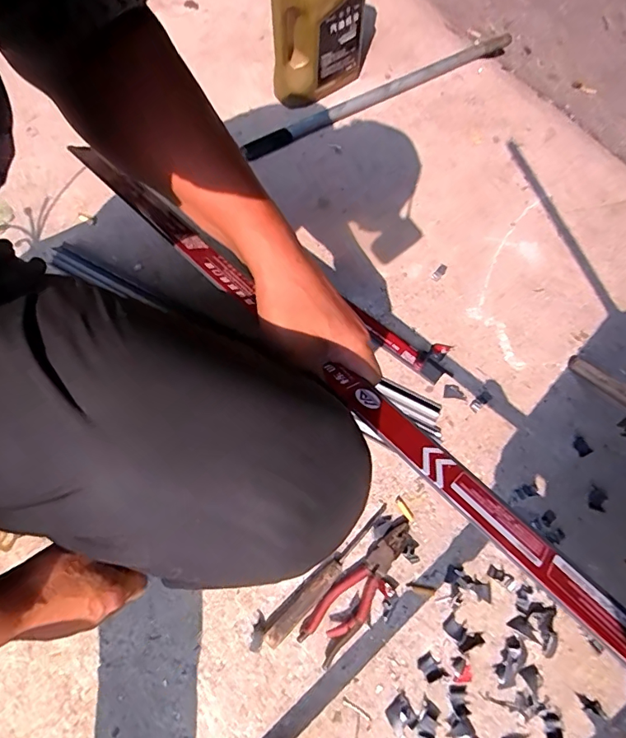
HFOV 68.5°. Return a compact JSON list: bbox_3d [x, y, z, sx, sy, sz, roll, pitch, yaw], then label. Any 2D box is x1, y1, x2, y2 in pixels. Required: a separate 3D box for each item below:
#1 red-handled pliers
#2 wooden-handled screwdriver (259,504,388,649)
[{"bbox_3d":[0.065,0.289,0.605,0.055,0.020,0.196,42,71,16],"label":"red-handled pliers"},{"bbox_3d":[0.023,0.269,0.610,0.226,0.025,0.029,-41,72,-17],"label":"wooden-handled screwdriver"}]

